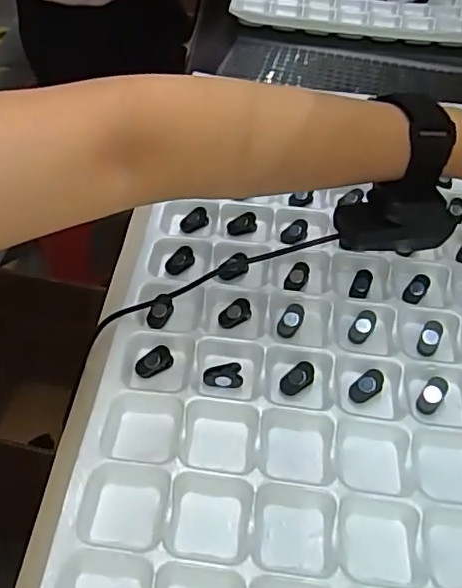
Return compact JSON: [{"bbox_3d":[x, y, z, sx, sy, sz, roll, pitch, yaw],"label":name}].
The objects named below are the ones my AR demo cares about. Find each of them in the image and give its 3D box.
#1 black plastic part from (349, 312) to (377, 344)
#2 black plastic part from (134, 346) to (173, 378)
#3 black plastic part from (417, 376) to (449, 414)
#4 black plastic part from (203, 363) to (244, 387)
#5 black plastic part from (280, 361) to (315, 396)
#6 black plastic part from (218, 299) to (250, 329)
[{"bbox_3d":[0.085,0.021,0.374,0.012,0.009,0.024,30,71,24],"label":"black plastic part"},{"bbox_3d":[-0.047,0.041,0.348,0.023,0.010,0.011,-24,53,-19],"label":"black plastic part"},{"bbox_3d":[0.119,0.060,0.340,0.011,0.004,0.024,32,79,26],"label":"black plastic part"},{"bbox_3d":[-0.005,0.048,0.340,0.023,0.010,0.011,-6,50,-10],"label":"black plastic part"},{"bbox_3d":[0.040,0.051,0.344,0.021,0.012,0.011,-31,58,-28],"label":"black plastic part"},{"bbox_3d":[0.002,0.013,0.376,0.022,0.012,0.010,-29,57,-26],"label":"black plastic part"}]

